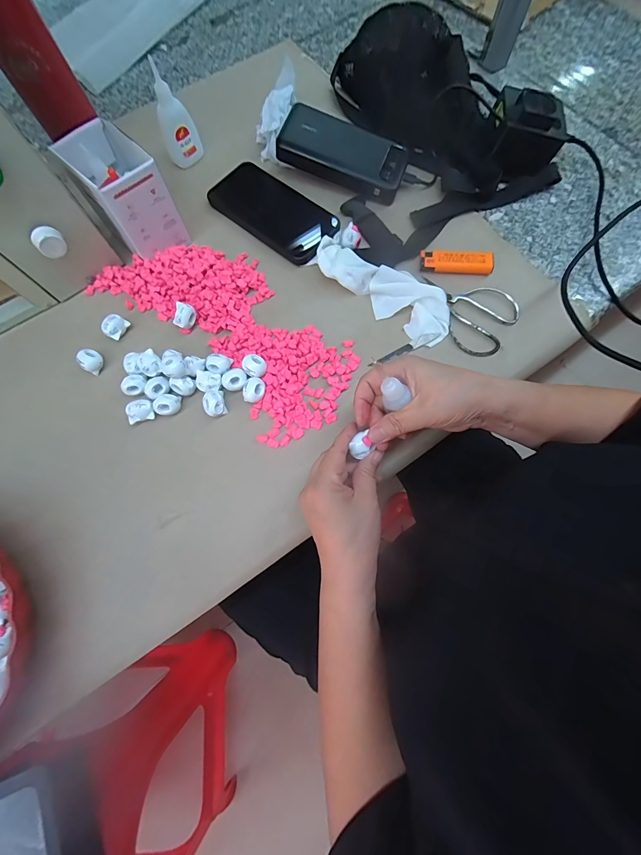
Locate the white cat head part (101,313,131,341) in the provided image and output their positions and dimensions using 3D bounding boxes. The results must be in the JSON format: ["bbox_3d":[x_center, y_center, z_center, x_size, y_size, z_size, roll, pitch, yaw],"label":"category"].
[{"bbox_3d":[-0.228,-0.111,0.375,0.018,0.020,0.026,34,77,11],"label":"white cat head part"}]

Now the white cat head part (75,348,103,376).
[{"bbox_3d":[-0.248,-0.072,0.366,0.022,0.020,0.022,0,73,1],"label":"white cat head part"}]

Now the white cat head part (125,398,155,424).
[{"bbox_3d":[-0.184,-0.016,0.345,0.025,0.019,0.020,-16,73,-3],"label":"white cat head part"}]

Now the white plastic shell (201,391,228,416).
[{"bbox_3d":[-0.108,-0.023,0.345,0.021,0.018,0.024,-9,73,-1],"label":"white plastic shell"}]

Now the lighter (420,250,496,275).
[{"bbox_3d":[0.156,-0.190,0.386,0.079,0.013,0.025,7,74,4],"label":"lighter"}]

